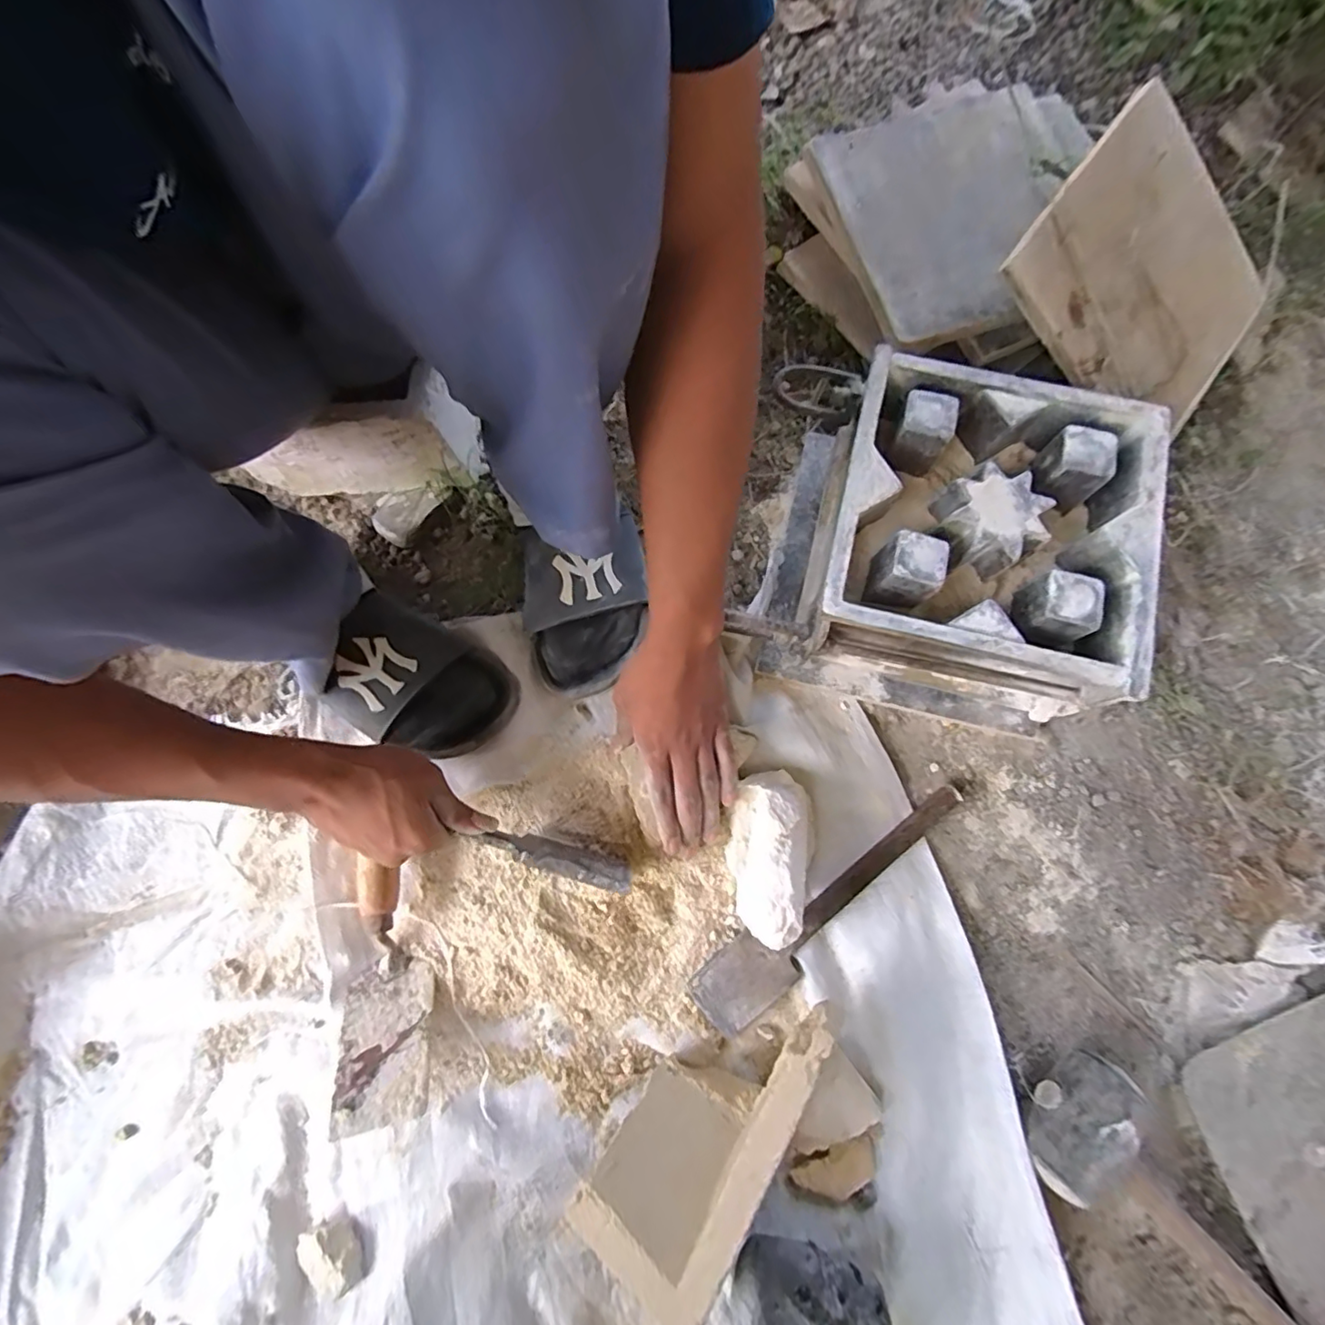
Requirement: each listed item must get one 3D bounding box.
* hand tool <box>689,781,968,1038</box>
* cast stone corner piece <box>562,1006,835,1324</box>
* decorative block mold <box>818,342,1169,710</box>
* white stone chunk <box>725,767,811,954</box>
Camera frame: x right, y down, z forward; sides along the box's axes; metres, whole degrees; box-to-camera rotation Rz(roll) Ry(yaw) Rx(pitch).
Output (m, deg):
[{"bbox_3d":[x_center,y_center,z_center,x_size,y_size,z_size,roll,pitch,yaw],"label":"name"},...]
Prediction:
[{"bbox_3d":[0.147,0.194,0.490,0.291,0.015,0.054,-40,80,-9],"label":"hand tool"},{"bbox_3d":[0.026,0.317,0.413,0.087,0.100,0.195,31,78,6],"label":"cast stone corner piece"},{"bbox_3d":[0.250,-0.107,0.460,0.220,0.071,0.224,15,77,3],"label":"decorative block mold"},{"bbox_3d":[0.089,0.156,0.473,0.066,0.063,0.133,10,77,1],"label":"white stone chunk"}]

